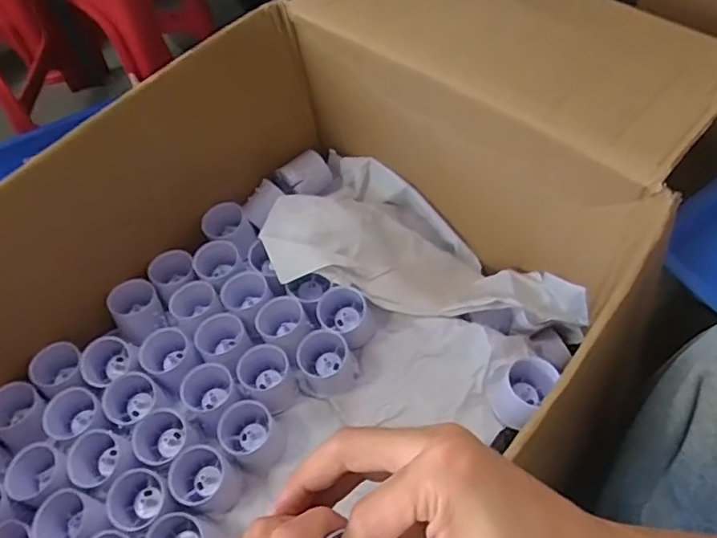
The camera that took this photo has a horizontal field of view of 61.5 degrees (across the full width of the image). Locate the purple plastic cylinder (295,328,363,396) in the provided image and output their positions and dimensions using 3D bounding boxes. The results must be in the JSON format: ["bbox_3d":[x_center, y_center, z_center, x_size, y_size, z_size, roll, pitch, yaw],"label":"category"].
[{"bbox_3d":[-0.033,0.098,0.631,0.060,0.044,0.063,-32,59,-15],"label":"purple plastic cylinder"}]

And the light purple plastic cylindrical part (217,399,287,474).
[{"bbox_3d":[-0.105,0.166,0.600,0.052,0.045,0.062,-34,60,-17],"label":"light purple plastic cylindrical part"}]

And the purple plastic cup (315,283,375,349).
[{"bbox_3d":[-0.013,0.051,0.649,0.054,0.045,0.056,-2,56,4],"label":"purple plastic cup"}]

